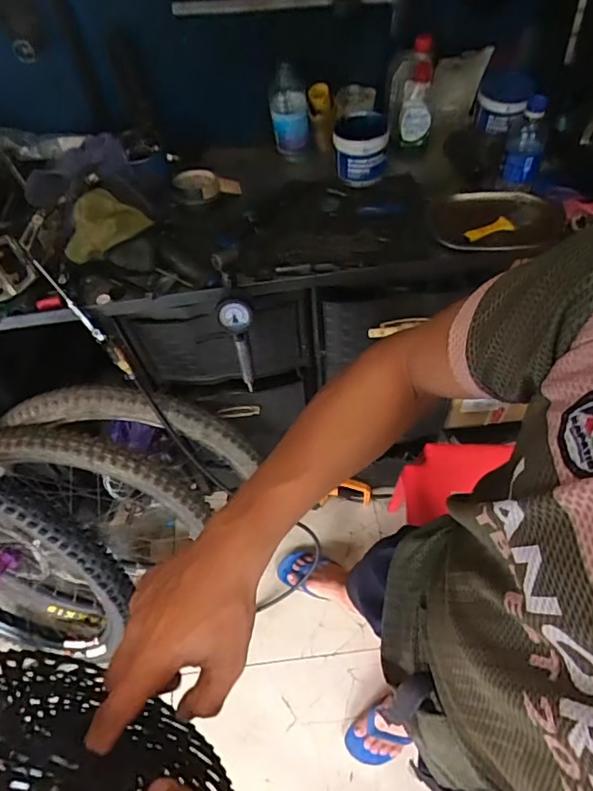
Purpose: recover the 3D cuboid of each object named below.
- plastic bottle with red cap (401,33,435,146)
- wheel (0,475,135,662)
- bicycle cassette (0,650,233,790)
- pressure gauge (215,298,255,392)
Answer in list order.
[{"bbox_3d":[0.228,-0.561,0.950,0.055,0.179,0.041,6,34,8],"label":"plastic bottle with red cap"},{"bbox_3d":[-0.671,0.387,1.158,0.667,0.676,0.093,10,40,11],"label":"wheel"},{"bbox_3d":[-0.140,0.235,0.327,0.181,0.187,0.042,24,75,18],"label":"bicycle cassette"},{"bbox_3d":[-0.094,-0.084,0.873,0.055,0.217,0.032,-15,58,-4],"label":"pressure gauge"}]

